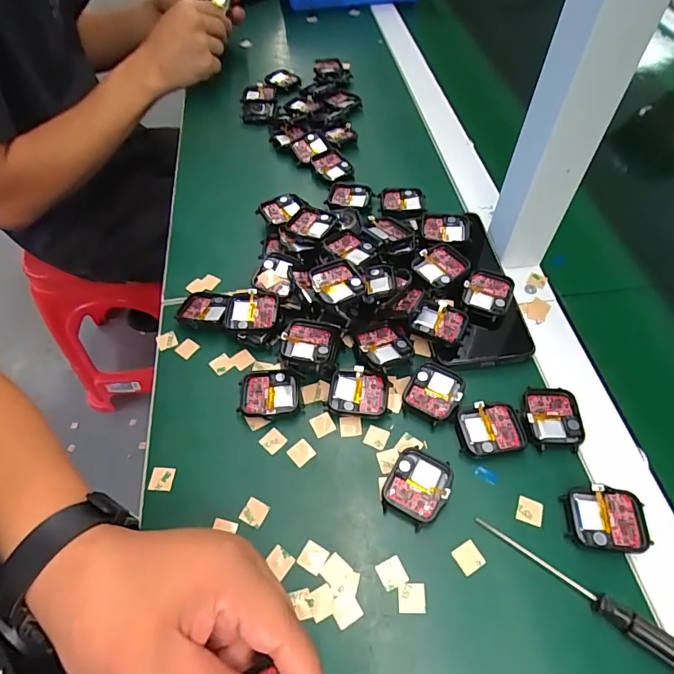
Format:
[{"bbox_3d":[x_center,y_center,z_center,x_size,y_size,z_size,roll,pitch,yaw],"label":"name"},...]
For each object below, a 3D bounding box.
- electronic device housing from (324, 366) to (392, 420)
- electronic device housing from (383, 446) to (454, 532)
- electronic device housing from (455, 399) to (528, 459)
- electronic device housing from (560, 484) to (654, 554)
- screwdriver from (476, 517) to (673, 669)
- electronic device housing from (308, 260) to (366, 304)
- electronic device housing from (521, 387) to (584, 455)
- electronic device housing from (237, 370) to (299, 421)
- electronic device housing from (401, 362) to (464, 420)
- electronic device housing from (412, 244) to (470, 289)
[{"bbox_3d":[0.016,0.042,0.340,0.044,0.013,0.036,5,55,4],"label":"electronic device housing"},{"bbox_3d":[0.053,0.097,0.301,0.036,0.012,0.045,26,58,15],"label":"electronic device housing"},{"bbox_3d":[0.108,0.065,0.322,0.044,0.009,0.036,-6,55,-6],"label":"electronic device housing"},{"bbox_3d":[0.167,0.114,0.286,0.045,0.013,0.037,7,55,3],"label":"electronic device housing"},{"bbox_3d":[0.143,0.145,0.262,0.130,0.017,0.012,35,60,21],"label":"screwdriver"},{"bbox_3d":[0.000,-0.042,0.356,0.038,0.009,0.039,-19,56,-12],"label":"electronic device housing"},{"bbox_3d":[0.152,0.058,0.326,0.038,0.011,0.045,6,55,2],"label":"electronic device housing"},{"bbox_3d":[-0.051,0.044,0.343,0.042,0.011,0.037,-3,54,-1],"label":"electronic device housing"},{"bbox_3d":[0.071,0.041,0.340,0.038,0.009,0.044,22,58,16],"label":"electronic device housing"},{"bbox_3d":[0.086,-0.060,0.383,0.042,0.008,0.036,-35,61,-22],"label":"electronic device housing"}]

